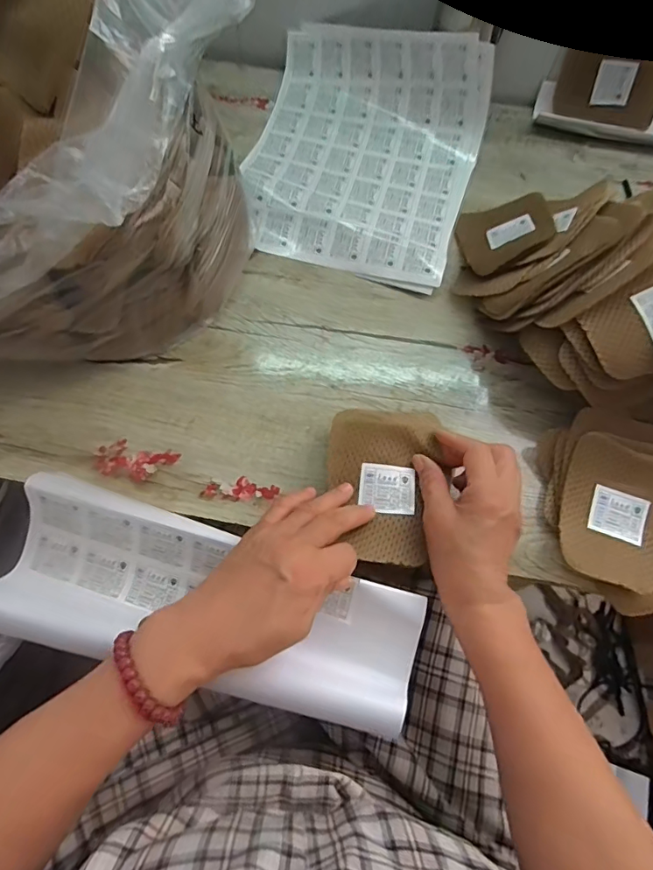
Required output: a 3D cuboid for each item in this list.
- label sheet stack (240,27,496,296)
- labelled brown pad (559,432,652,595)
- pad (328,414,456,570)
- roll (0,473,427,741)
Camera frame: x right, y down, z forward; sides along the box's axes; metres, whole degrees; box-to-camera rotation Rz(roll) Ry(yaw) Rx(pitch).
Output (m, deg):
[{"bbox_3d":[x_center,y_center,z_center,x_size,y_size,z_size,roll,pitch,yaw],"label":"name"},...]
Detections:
[{"bbox_3d":[0.038,-0.337,0.550,0.262,0.094,0.314,17,68,5],"label":"label sheet stack"},{"bbox_3d":[0.250,0.067,0.415,0.097,0.014,0.115,19,75,3],"label":"labelled brown pad"},{"bbox_3d":[0.052,0.039,0.404,0.096,0.018,0.131,0,68,-2],"label":"pad"},{"bbox_3d":[-0.096,0.138,0.389,0.326,0.085,0.116,14,68,11],"label":"roll"}]

